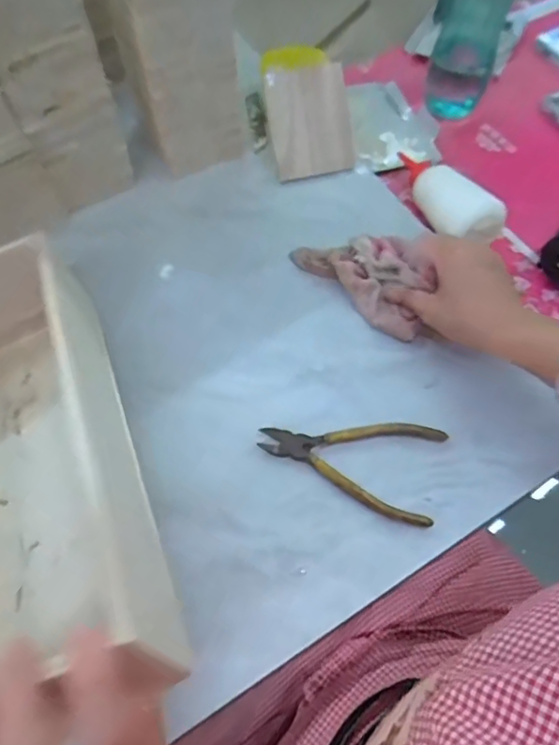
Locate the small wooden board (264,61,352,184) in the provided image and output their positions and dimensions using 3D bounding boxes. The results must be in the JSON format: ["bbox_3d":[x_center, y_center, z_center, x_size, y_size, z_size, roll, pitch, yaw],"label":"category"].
[{"bbox_3d":[0.034,-0.275,0.607,0.083,0.111,0.014,-12,25,-1],"label":"small wooden board"}]

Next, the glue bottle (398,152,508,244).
[{"bbox_3d":[0.181,-0.192,0.608,0.044,0.060,0.156,-30,52,-15],"label":"glue bottle"}]

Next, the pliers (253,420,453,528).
[{"bbox_3d":[0.059,0.071,0.466,0.151,0.007,0.085,13,62,6],"label":"pliers"}]

